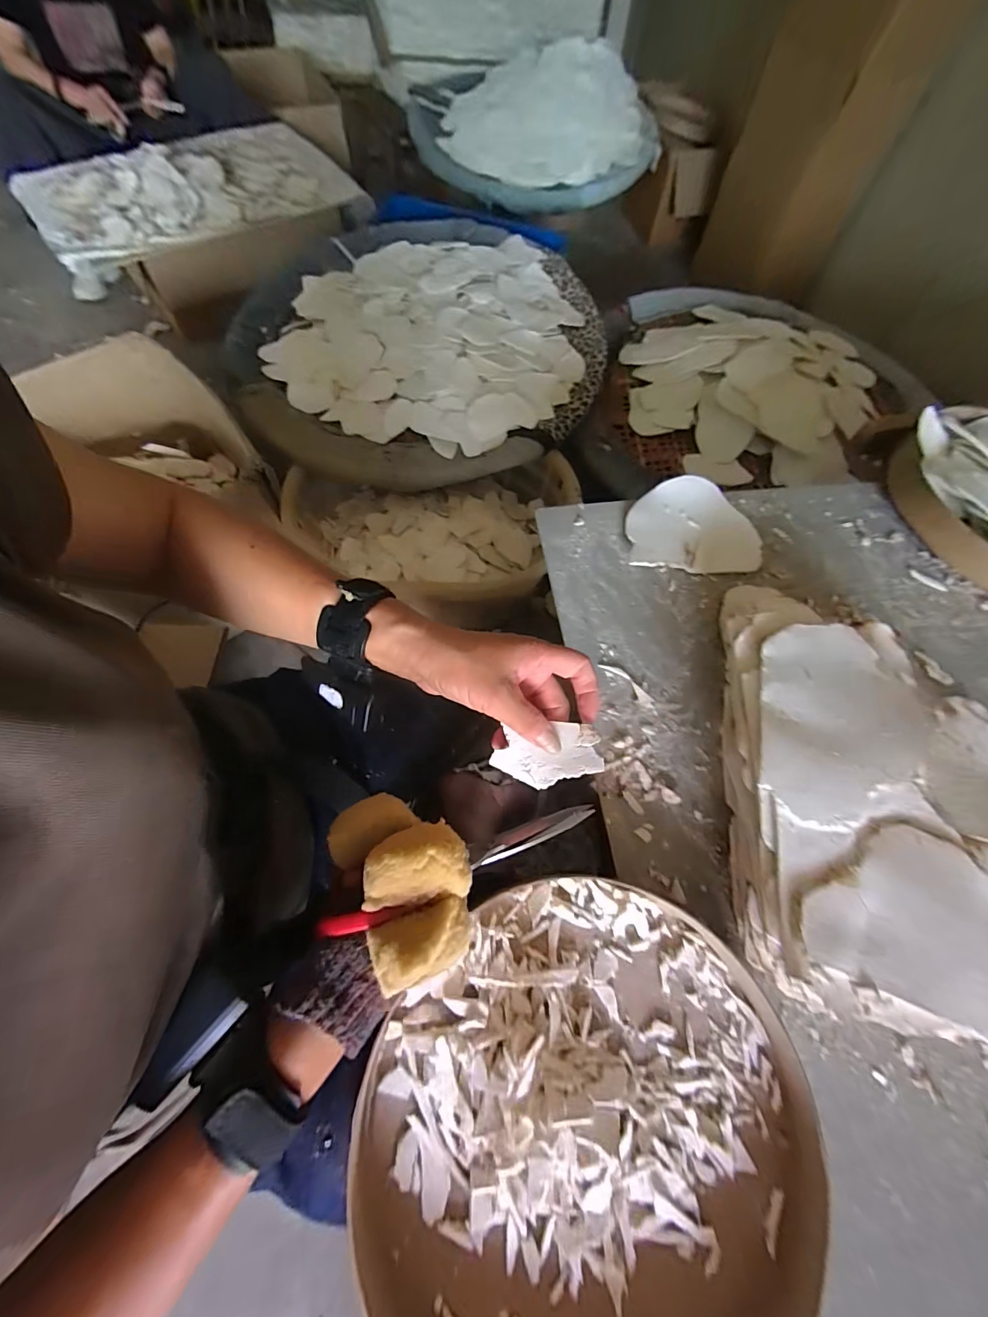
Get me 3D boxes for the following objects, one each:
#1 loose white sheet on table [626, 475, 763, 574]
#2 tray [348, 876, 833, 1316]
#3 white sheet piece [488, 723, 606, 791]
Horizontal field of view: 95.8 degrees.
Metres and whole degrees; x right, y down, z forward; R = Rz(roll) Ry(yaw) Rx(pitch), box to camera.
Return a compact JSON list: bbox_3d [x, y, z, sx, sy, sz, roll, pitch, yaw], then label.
[{"bbox_3d":[0.230,-0.158,0.526,0.147,0.018,0.128,3,66,-1],"label":"loose white sheet on table"},{"bbox_3d":[0.066,0.324,0.305,0.282,0.039,0.302,1,66,-2],"label":"tray"},{"bbox_3d":[0.036,0.068,0.307,0.074,0.005,0.038,-10,66,1],"label":"white sheet piece"}]

